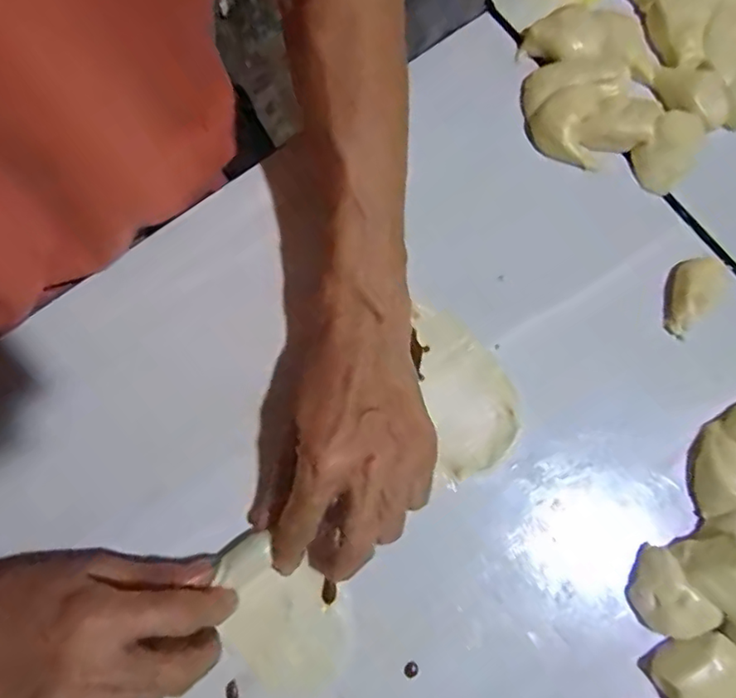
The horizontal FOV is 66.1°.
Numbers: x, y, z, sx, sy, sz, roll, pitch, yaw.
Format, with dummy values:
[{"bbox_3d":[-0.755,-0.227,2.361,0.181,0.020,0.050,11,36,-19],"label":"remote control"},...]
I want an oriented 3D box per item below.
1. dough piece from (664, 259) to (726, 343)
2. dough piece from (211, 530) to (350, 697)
[{"bbox_3d":[0.211,-0.036,0.366,0.025,0.026,0.055,23,77,4],"label":"dough piece"},{"bbox_3d":[-0.051,0.154,0.325,0.058,0.021,0.090,-39,80,-10],"label":"dough piece"}]

